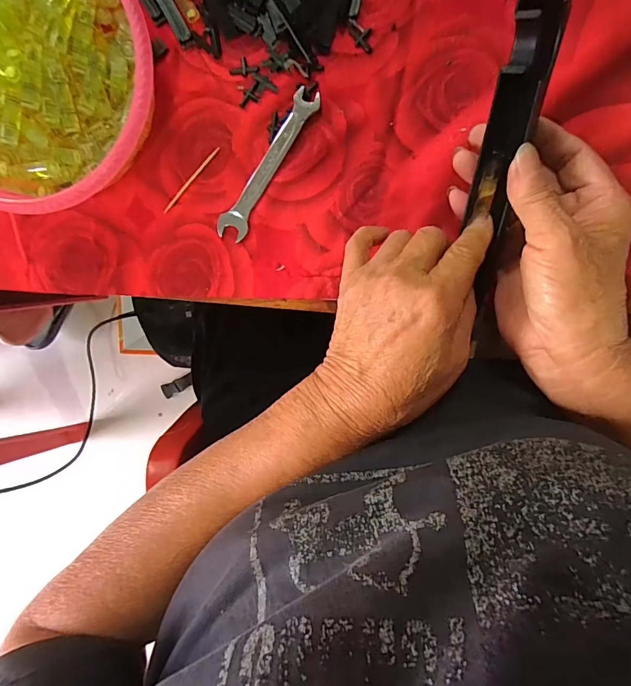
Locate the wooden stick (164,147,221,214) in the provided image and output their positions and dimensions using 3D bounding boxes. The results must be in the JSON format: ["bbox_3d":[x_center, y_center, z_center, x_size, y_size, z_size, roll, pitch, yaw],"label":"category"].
[{"bbox_3d":[-0.092,-0.121,0.301,0.004,0.004,0.062,44,98,-2],"label":"wooden stick"}]

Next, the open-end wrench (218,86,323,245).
[{"bbox_3d":[-0.035,-0.127,0.295,0.020,0.005,0.114,32,98,0],"label":"open-end wrench"}]

